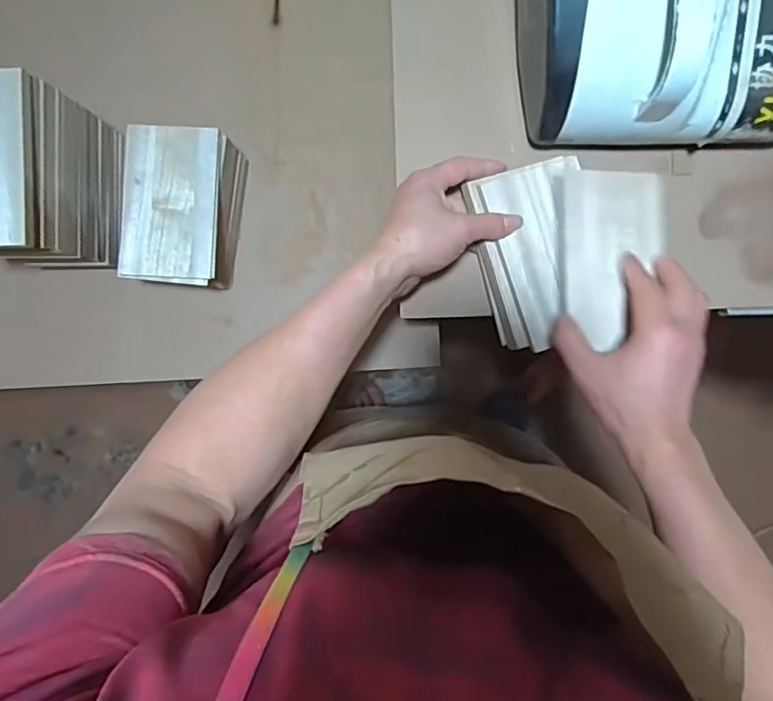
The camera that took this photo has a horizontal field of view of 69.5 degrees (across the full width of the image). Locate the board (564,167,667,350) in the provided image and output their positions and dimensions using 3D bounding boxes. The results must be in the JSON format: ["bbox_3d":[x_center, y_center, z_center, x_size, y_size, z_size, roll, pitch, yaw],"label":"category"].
[{"bbox_3d":[0.203,-0.083,0.492,0.097,0.015,0.148,-2,87,-9],"label":"board"}]

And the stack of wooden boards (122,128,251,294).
[{"bbox_3d":[-0.226,-0.150,0.627,0.108,0.091,0.166,4,90,1],"label":"stack of wooden boards"}]

